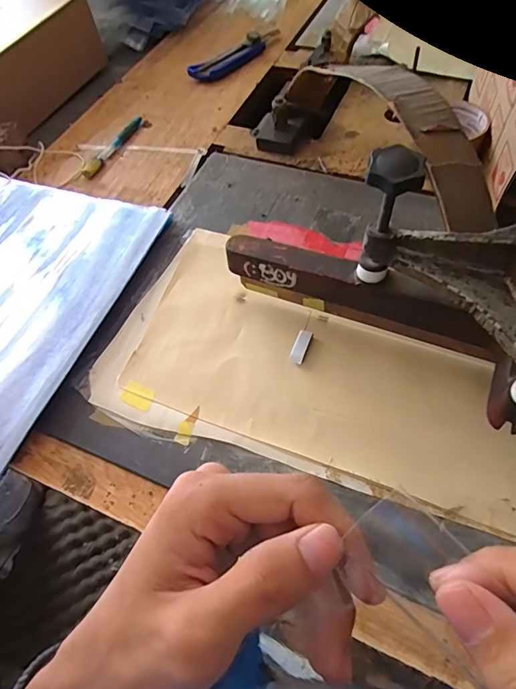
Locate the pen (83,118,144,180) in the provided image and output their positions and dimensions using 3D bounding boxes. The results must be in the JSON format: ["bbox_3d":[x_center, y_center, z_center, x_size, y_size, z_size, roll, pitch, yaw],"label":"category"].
[{"bbox_3d":[-0.194,-0.266,0.594,0.013,0.011,0.127,17,59,16],"label":"pen"}]

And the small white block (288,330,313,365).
[{"bbox_3d":[0.038,0.003,0.392,0.013,0.006,0.032,16,59,15],"label":"small white block"}]

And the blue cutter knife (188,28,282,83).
[{"bbox_3d":[-0.025,-0.455,0.687,0.179,0.026,0.042,-39,62,-20],"label":"blue cutter knife"}]

